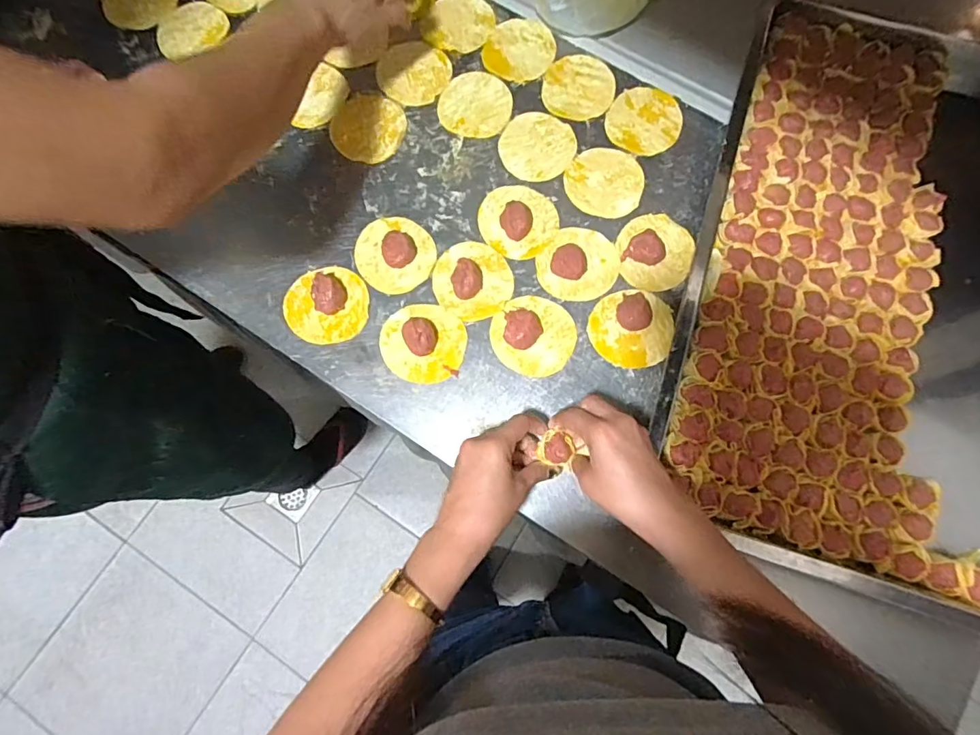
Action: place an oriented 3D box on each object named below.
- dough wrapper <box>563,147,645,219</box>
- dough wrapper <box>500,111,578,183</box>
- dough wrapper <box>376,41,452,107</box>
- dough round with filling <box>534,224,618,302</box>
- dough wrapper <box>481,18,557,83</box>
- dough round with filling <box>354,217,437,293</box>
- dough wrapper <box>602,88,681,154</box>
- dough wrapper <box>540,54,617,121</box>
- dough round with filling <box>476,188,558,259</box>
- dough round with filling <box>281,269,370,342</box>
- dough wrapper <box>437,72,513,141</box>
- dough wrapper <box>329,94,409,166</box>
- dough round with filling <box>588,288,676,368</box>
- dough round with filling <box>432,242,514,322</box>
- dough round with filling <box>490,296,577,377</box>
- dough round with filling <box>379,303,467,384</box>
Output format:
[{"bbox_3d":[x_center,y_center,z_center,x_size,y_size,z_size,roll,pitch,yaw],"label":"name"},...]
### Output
[{"bbox_3d":[0.125,-0.203,0.564,0.082,0.004,0.078,0,76,2],"label":"dough wrapper"},{"bbox_3d":[0.053,-0.248,0.578,0.081,0.004,0.084,0,76,2],"label":"dough wrapper"},{"bbox_3d":[-0.087,-0.340,0.597,0.083,0.004,0.081,0,76,2],"label":"dough wrapper"},{"bbox_3d":[0.093,-0.108,0.536,0.076,0.020,0.085,39,80,10],"label":"dough round with filling"},{"bbox_3d":[0.036,-0.374,0.606,0.080,0.004,0.085,0,76,2],"label":"dough wrapper"},{"bbox_3d":[-0.101,-0.122,0.539,0.079,0.018,0.085,0,76,2],"label":"dough round with filling"},{"bbox_3d":[0.175,-0.279,0.584,0.080,0.004,0.087,37,80,10],"label":"dough wrapper"},{"bbox_3d":[0.101,-0.323,0.594,0.083,0.004,0.085,0,76,2],"label":"dough wrapper"},{"bbox_3d":[0.028,-0.161,0.549,0.080,0.019,0.079,0,76,2],"label":"dough round with filling"},{"bbox_3d":[-0.168,-0.065,0.524,0.083,0.023,0.076,0,76,2],"label":"dough round with filling"},{"bbox_3d":[-0.017,-0.301,0.590,0.081,0.004,0.083,0,76,2],"label":"dough wrapper"},{"bbox_3d":[-0.135,-0.269,0.580,0.080,0.004,0.082,33,79,9],"label":"dough wrapper"},{"bbox_3d":[0.144,-0.041,0.519,0.083,0.017,0.079,0,76,2],"label":"dough round with filling"},{"bbox_3d":[-0.019,-0.094,0.530,0.083,0.023,0.078,0,76,2],"label":"dough round with filling"},{"bbox_3d":[0.044,-0.035,0.516,0.082,0.021,0.083,0,76,2],"label":"dough round with filling"},{"bbox_3d":[-0.068,-0.027,0.513,0.084,0.023,0.079,0,76,2],"label":"dough round with filling"}]

